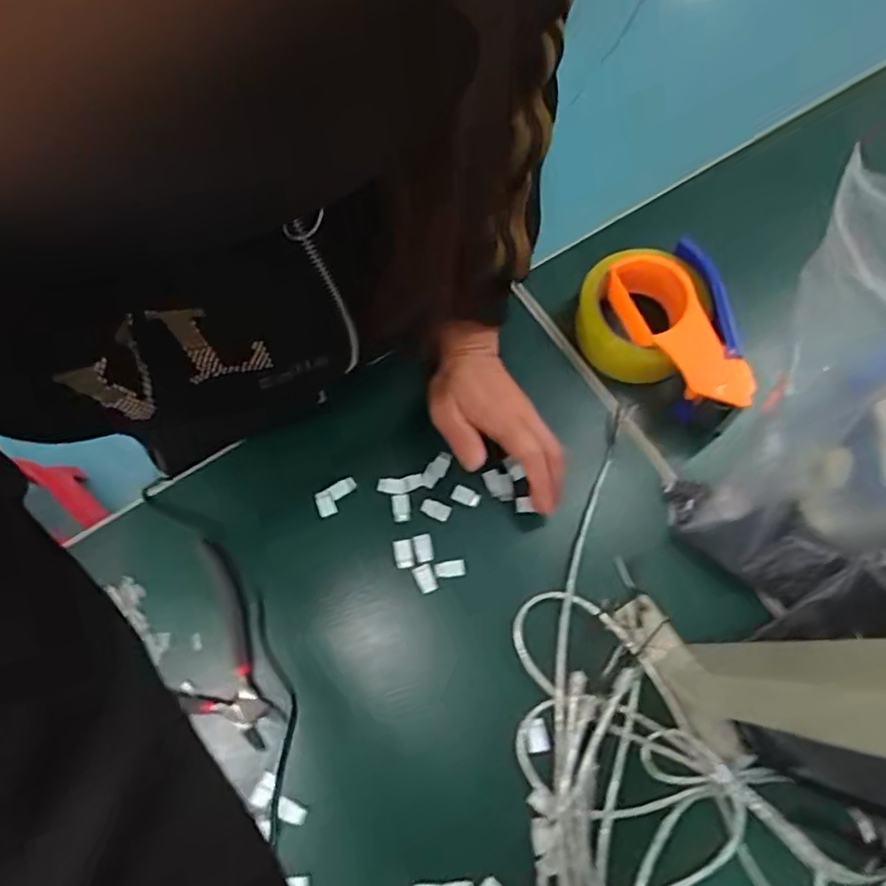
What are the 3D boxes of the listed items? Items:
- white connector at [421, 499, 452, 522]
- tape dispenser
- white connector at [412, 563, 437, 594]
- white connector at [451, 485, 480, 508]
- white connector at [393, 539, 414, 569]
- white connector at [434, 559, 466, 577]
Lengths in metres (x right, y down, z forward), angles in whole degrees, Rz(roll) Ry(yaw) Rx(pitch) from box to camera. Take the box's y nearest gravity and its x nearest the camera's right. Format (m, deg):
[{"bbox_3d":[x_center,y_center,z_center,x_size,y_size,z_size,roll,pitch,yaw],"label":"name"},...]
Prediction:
[{"bbox_3d":[-0.006,0.052,0.489,0.023,0.004,0.013,23,72,8],"label":"white connector"},{"bbox_3d":[0.172,-0.084,0.504,0.102,0.070,0.155,-14,70,-2],"label":"tape dispenser"},{"bbox_3d":[-0.014,0.104,0.475,0.015,0.004,0.022,-26,71,-6],"label":"white connector"},{"bbox_3d":[0.018,0.042,0.492,0.023,0.004,0.012,24,73,8],"label":"white connector"},{"bbox_3d":[-0.031,0.086,0.480,0.014,0.005,0.021,-12,70,-1],"label":"white connector"},{"bbox_3d":[0.006,0.097,0.477,0.024,0.004,0.012,-8,70,11],"label":"white connector"}]

